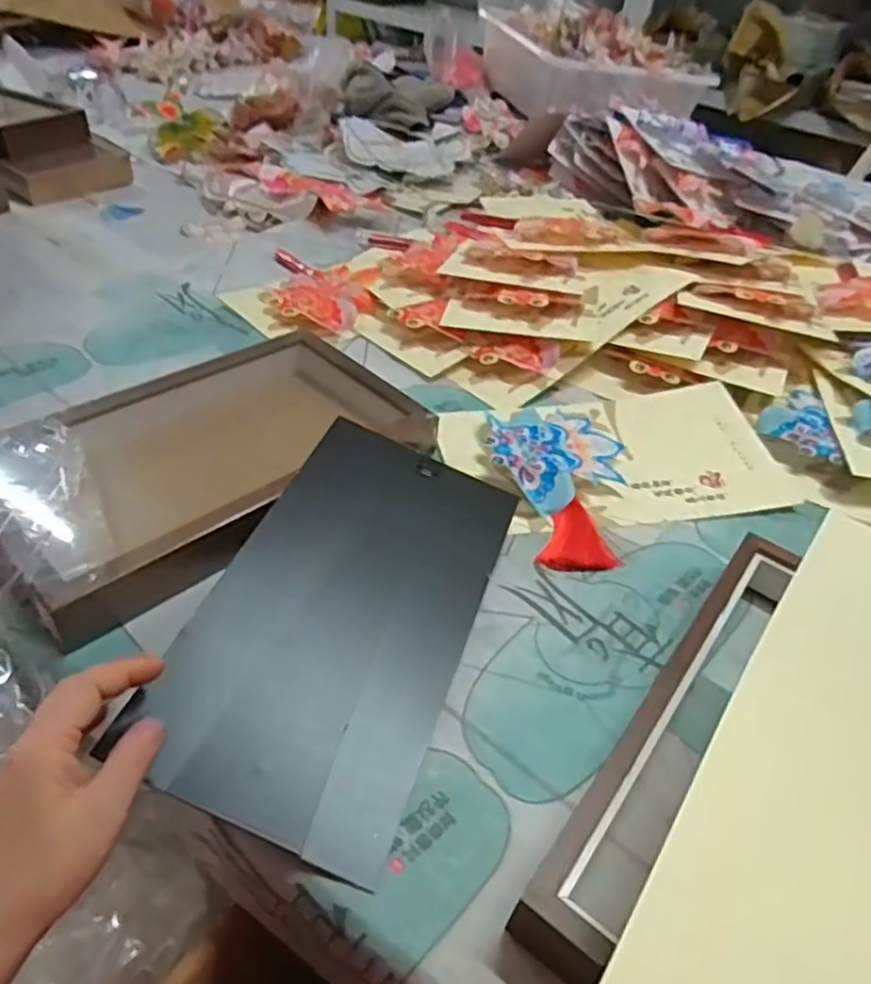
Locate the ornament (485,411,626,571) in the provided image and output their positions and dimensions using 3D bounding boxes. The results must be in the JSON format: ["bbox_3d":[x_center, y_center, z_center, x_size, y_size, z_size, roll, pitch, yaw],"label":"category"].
[{"bbox_3d":[0.107,-0.007,0.622,0.119,0.023,0.182,8,42,0],"label":"ornament"}]

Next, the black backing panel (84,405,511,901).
[{"bbox_3d":[-0.059,0.076,0.486,0.170,0.009,0.316,25,47,1],"label":"black backing panel"}]

